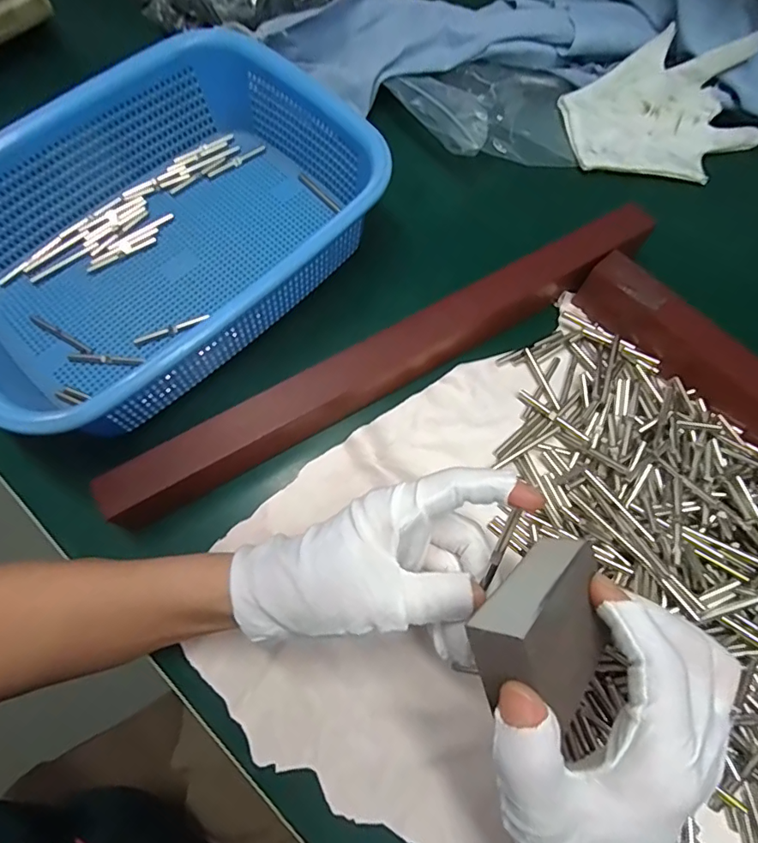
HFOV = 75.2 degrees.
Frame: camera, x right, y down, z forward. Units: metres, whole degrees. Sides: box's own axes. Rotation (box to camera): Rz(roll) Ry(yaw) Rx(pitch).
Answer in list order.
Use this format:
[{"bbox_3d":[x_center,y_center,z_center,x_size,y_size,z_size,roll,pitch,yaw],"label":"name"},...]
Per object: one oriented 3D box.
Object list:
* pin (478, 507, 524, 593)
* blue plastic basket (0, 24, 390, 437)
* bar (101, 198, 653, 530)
[{"bbox_3d":[0.055,0.058,0.222,0.005,0.004,0.038,20,101,6],"label":"pin"},{"bbox_3d":[-0.146,-0.127,0.334,0.207,0.078,0.280,43,76,13],"label":"blue plastic basket"},{"bbox_3d":[0.014,-0.043,0.324,0.384,0.042,0.028,-29,74,-10],"label":"bar"}]

